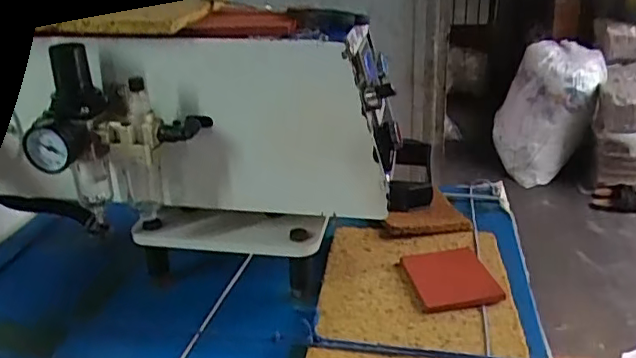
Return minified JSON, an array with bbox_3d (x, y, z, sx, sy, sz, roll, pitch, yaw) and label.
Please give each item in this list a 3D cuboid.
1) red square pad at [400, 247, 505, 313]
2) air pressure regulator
[{"bbox_3d":[0.129,0.096,0.570,0.079,0.010,0.097,-4,23,-4],"label":"red square pad"},{"bbox_3d":[-0.165,-0.035,0.484,0.125,0.146,0.067,-1,23,2],"label":"air pressure regulator"}]

